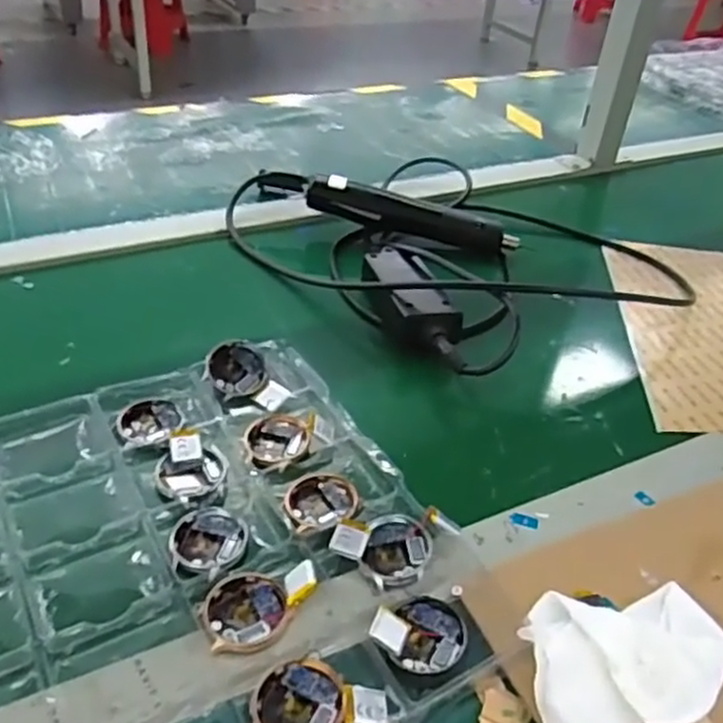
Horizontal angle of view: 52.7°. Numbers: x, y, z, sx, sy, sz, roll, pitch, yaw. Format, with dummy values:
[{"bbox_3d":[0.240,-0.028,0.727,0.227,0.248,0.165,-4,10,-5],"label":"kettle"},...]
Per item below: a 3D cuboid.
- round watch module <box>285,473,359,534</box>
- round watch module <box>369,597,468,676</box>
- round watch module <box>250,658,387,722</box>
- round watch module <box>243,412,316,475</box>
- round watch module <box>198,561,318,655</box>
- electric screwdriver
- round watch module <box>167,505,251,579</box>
[{"bbox_3d":[-0.026,0.085,0.451,0.046,0.008,0.043,3,38,-2],"label":"round watch module"},{"bbox_3d":[0.030,0.140,0.374,0.047,0.012,0.040,-14,42,-22],"label":"round watch module"},{"bbox_3d":[-0.021,0.166,0.344,0.059,0.016,0.044,19,40,17],"label":"round watch module"},{"bbox_3d":[-0.056,0.053,0.492,0.043,0.009,0.045,3,38,-2],"label":"round watch module"},{"bbox_3d":[-0.054,0.128,0.384,0.056,0.016,0.043,3,38,-3],"label":"round watch module"},{"bbox_3d":[0.050,-0.147,0.710,0.201,0.039,0.040,13,39,10],"label":"electric screwdriver"},{"bbox_3d":[-0.089,0.103,0.425,0.044,0.004,0.045,3,38,-2],"label":"round watch module"}]

